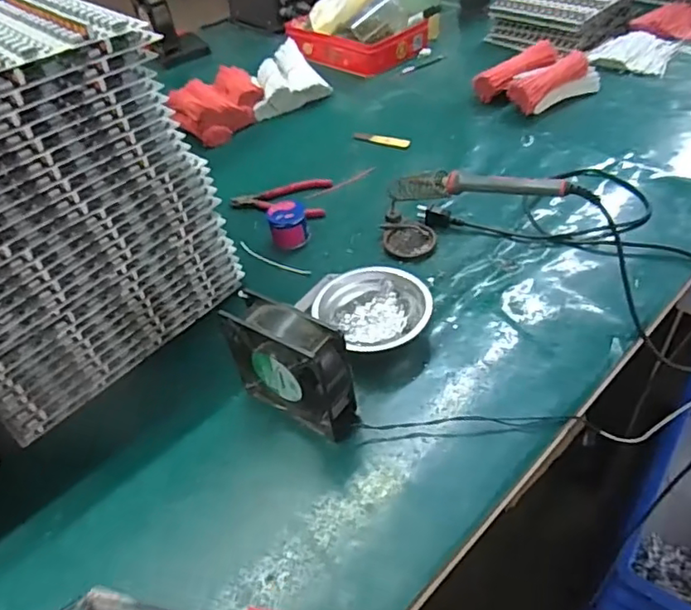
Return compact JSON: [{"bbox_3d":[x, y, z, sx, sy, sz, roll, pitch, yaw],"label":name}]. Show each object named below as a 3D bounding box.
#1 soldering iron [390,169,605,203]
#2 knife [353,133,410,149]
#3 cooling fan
[{"bbox_3d":[0.157,-0.137,0.661,0.253,0.031,0.025,10,45,35],"label":"soldering iron"},{"bbox_3d":[0.057,-0.272,0.943,0.109,0.011,0.021,20,50,25],"label":"knife"},{"bbox_3d":[-0.050,0.057,0.544,0.125,0.110,0.047,24,52,27],"label":"cooling fan"}]

